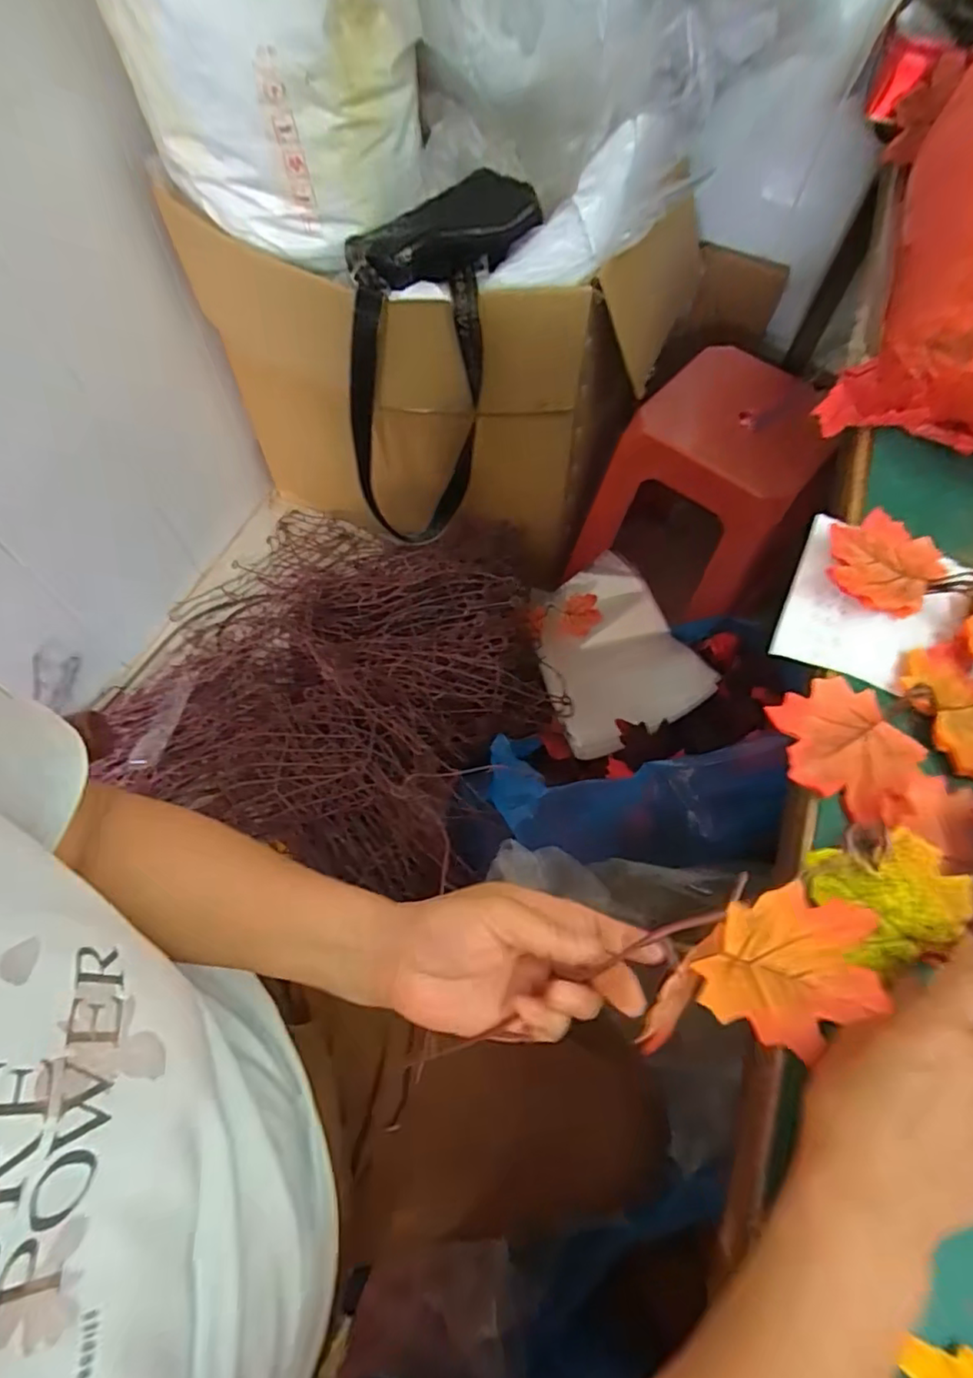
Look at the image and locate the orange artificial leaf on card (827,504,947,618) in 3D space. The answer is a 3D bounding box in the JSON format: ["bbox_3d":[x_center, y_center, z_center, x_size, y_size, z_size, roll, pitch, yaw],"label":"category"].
[{"bbox_3d":[0.292,-0.093,0.442,0.076,0.011,0.089,20,64,8],"label":"orange artificial leaf on card"}]

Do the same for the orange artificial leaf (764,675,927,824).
[{"bbox_3d":[0.226,0.036,0.382,0.080,0.011,0.085,-30,68,-16],"label":"orange artificial leaf"}]

